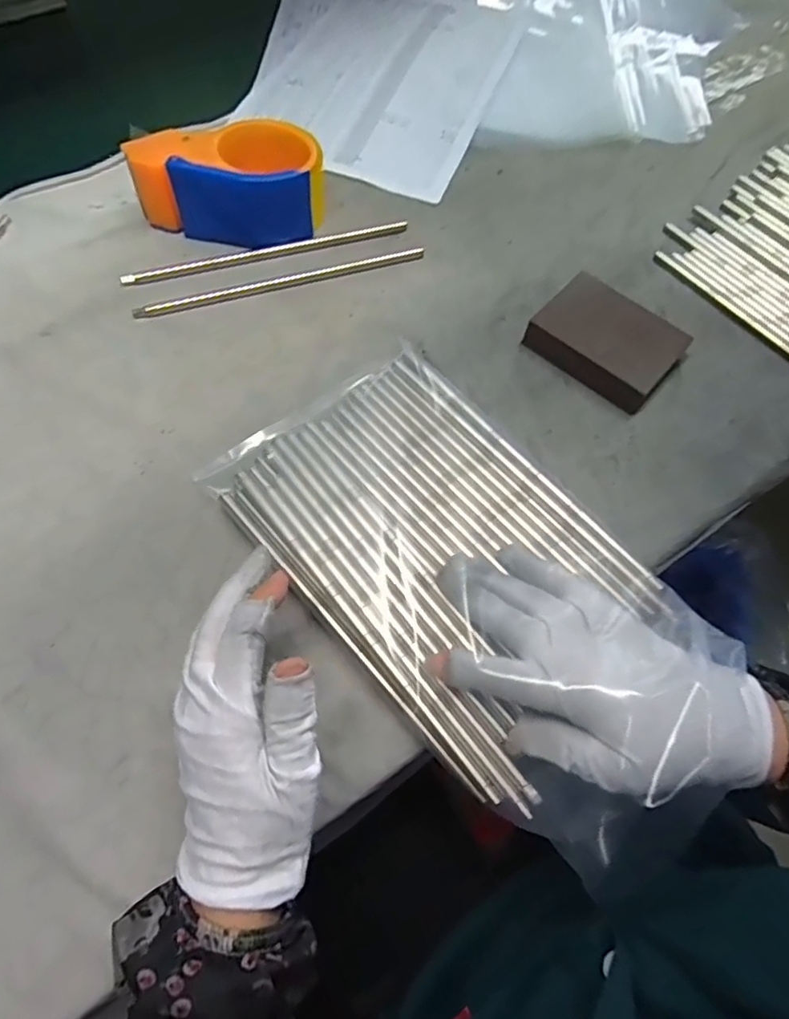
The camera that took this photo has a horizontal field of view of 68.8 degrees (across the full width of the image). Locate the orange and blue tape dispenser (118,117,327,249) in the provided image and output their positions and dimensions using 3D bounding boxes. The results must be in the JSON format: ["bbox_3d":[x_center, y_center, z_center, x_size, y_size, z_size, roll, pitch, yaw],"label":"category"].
[{"bbox_3d":[-0.125,-0.251,0.444,0.142,0.058,0.070,-12,64,-8],"label":"orange and blue tape dispenser"}]

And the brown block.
[{"bbox_3d":[0.155,-0.124,0.416,0.096,0.029,0.071,36,68,15],"label":"brown block"}]

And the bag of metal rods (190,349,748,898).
[{"bbox_3d":[0.048,0.035,0.332,0.166,0.018,0.314,-39,71,-19],"label":"bag of metal rods"}]

